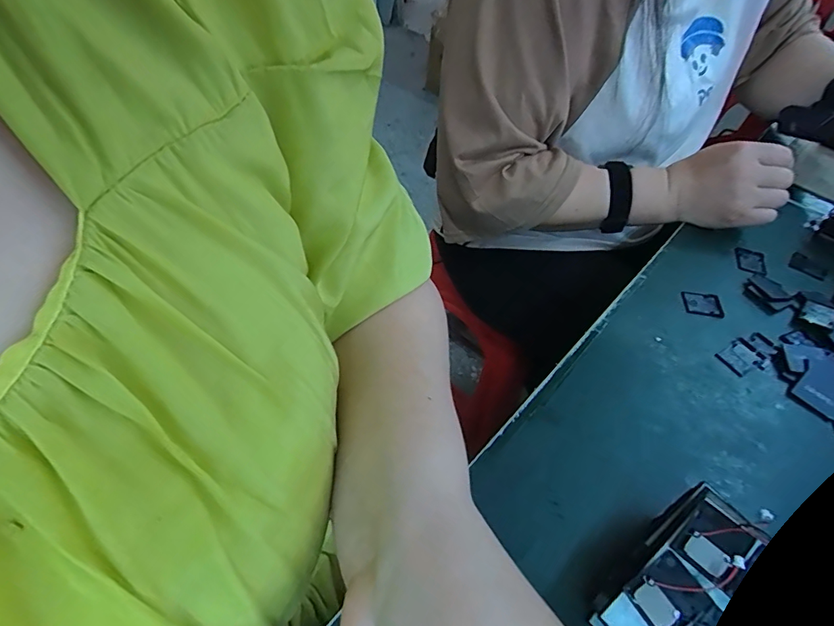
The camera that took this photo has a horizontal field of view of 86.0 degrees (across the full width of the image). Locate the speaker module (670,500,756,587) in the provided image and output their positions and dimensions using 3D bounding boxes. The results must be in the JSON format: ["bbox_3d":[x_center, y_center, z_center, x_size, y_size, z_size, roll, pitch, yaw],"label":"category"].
[{"bbox_3d":[0.140,0.108,0.211,0.030,0.006,0.025,-41,48,-20],"label":"speaker module"}]

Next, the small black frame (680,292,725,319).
[{"bbox_3d":[0.250,-0.008,0.391,0.030,0.004,0.026,8,51,4],"label":"small black frame"}]

